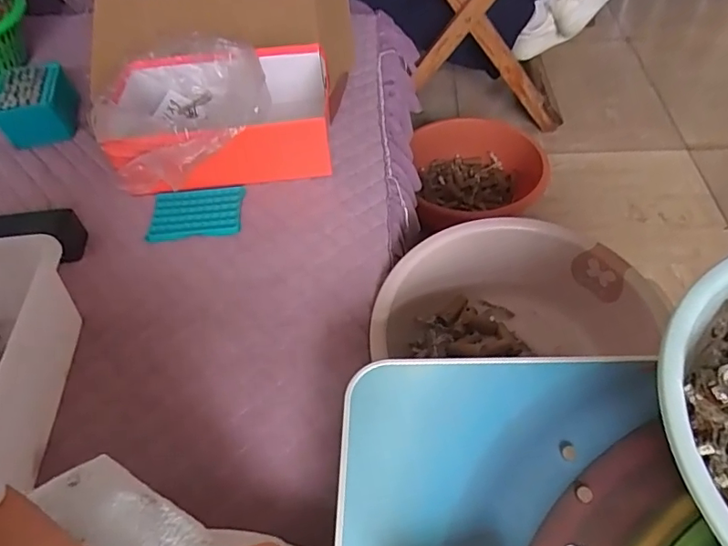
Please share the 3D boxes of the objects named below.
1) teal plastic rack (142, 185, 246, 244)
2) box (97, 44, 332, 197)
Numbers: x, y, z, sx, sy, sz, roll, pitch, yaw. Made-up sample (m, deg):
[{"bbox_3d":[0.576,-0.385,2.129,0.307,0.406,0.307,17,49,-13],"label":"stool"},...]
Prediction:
[{"bbox_3d":[-0.230,-0.083,0.723,0.121,0.015,0.084,-7,51,0],"label":"teal plastic rack"},{"bbox_3d":[-0.203,-0.218,0.761,0.298,0.111,0.228,-8,51,-1],"label":"box"}]

